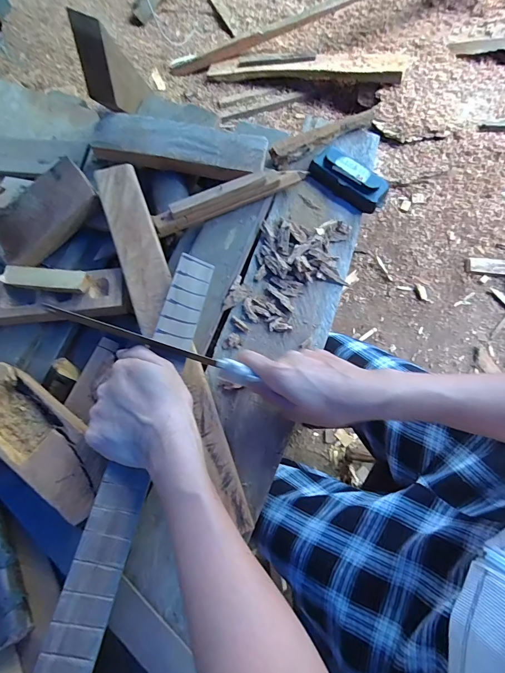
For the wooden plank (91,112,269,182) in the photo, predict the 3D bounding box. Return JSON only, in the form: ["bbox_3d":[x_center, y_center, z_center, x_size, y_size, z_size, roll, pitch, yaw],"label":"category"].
[{"bbox_3d":[-0.097,-0.255,0.465,0.227,0.024,0.070,8,72,6],"label":"wooden plank"}]

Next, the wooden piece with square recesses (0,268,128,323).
[{"bbox_3d":[-0.280,-0.046,0.419,0.258,0.028,0.060,-3,72,3],"label":"wooden piece with square recesses"}]

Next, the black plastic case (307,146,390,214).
[{"bbox_3d":[0.128,-0.210,0.465,0.104,0.026,0.041,41,79,15],"label":"black plastic case"}]

